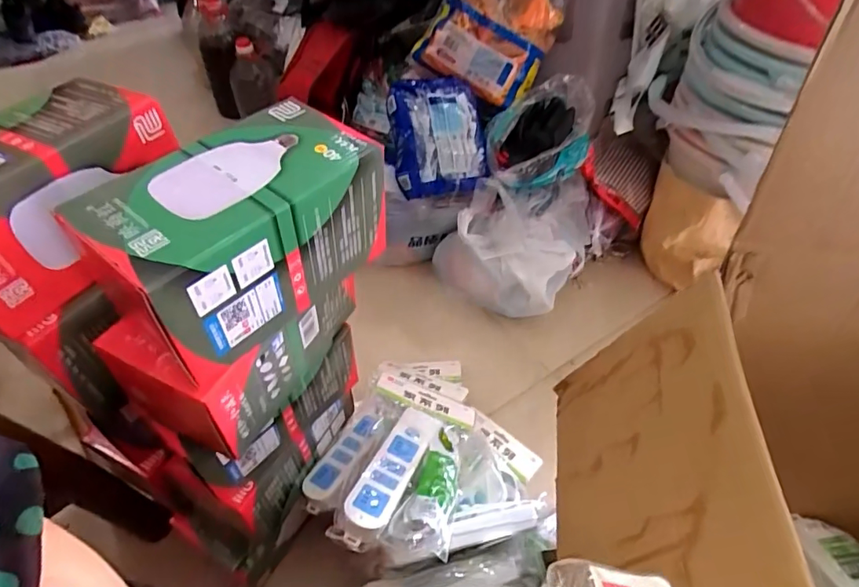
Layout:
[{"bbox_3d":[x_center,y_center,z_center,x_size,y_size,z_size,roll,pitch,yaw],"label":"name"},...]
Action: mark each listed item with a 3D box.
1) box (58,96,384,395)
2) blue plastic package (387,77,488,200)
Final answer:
[{"bbox_3d":[-0.149,-0.050,0.429,0.119,0.125,0.216,32,55,29],"label":"box"},{"bbox_3d":[0.019,-0.312,1.005,0.177,0.231,0.072,-6,4,-16],"label":"blue plastic package"}]

